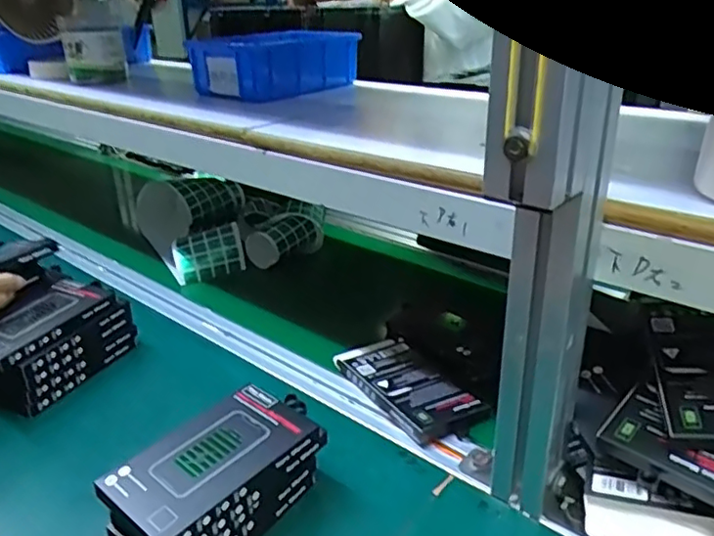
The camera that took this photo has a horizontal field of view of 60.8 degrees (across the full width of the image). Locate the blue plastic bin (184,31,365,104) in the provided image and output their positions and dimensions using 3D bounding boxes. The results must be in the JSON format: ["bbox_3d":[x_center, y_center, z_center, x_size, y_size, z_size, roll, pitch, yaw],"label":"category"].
[{"bbox_3d":[-0.101,-0.255,0.756,0.137,0.063,0.167,13,30,29],"label":"blue plastic bin"}]

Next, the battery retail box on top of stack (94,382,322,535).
[{"bbox_3d":[-0.099,0.131,0.423,0.075,0.019,0.137,19,31,36],"label":"battery retail box on top of stack"}]

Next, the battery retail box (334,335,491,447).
[{"bbox_3d":[0.045,0.112,0.580,0.075,0.019,0.152,-18,30,-28],"label":"battery retail box"}]

